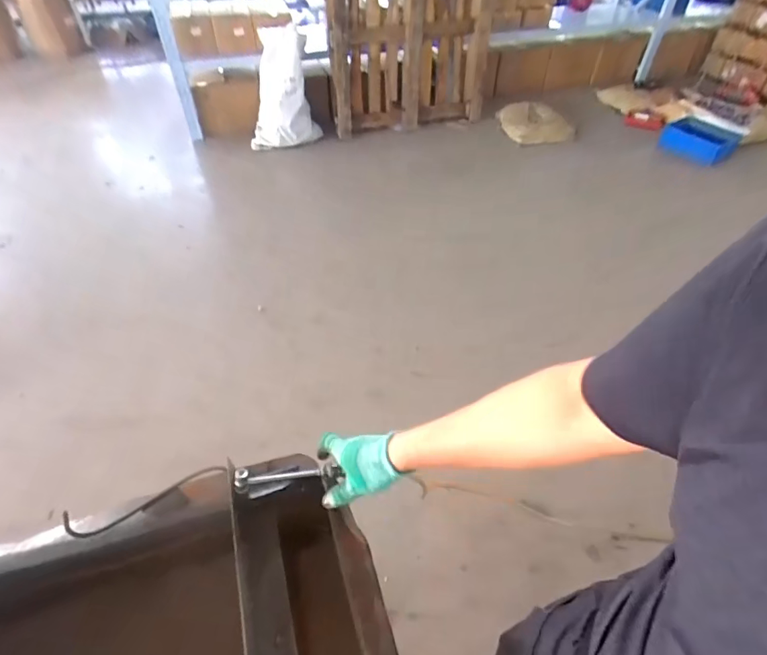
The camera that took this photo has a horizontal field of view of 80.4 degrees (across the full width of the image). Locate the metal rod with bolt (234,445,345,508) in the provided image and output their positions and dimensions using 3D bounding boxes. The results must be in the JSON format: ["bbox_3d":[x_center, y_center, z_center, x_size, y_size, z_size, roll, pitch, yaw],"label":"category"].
[{"bbox_3d":[-0.132,0.209,0.634,0.144,0.027,0.027,4,44,-24],"label":"metal rod with bolt"}]

